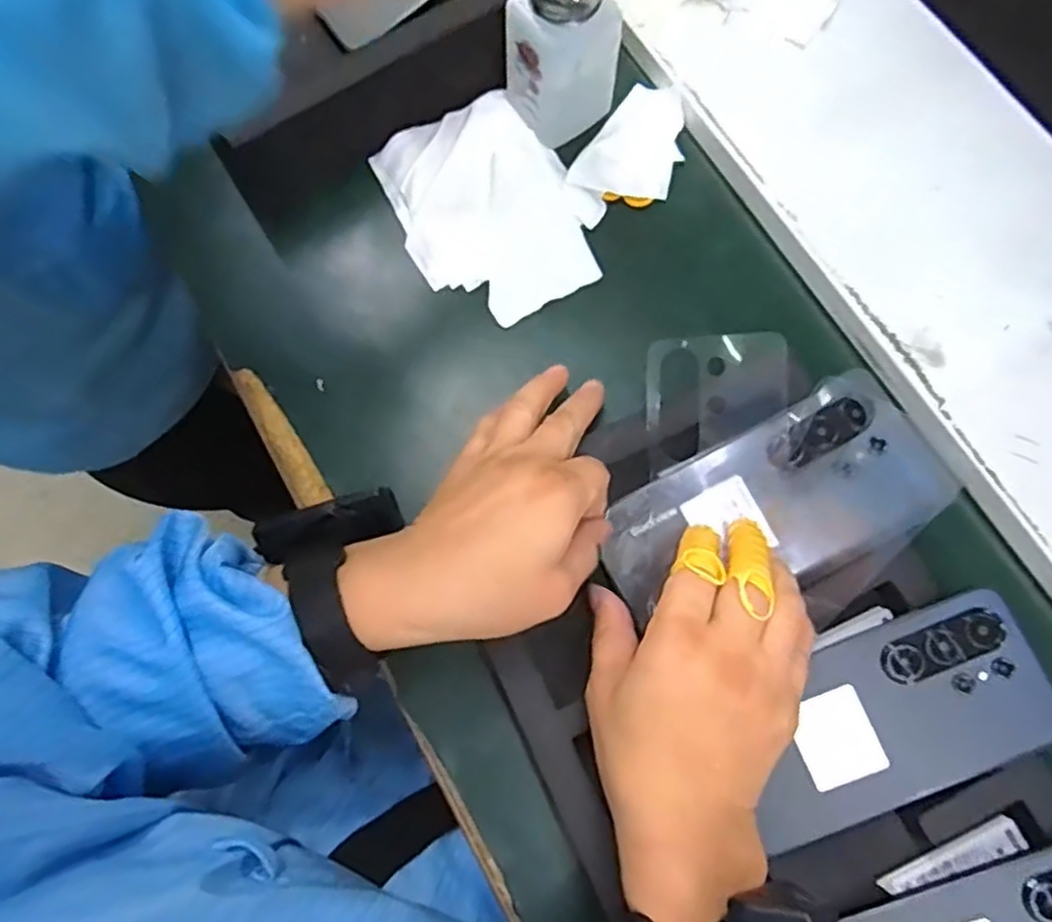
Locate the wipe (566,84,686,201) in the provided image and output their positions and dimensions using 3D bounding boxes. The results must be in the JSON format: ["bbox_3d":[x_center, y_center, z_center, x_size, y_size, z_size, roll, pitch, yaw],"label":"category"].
[{"bbox_3d":[0.071,-0.201,0.451,0.057,0.011,0.087,26,77,5],"label":"wipe"}]

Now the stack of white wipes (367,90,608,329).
[{"bbox_3d":[-0.021,-0.157,0.444,0.110,0.014,0.141,-29,78,-8],"label":"stack of white wipes"}]

